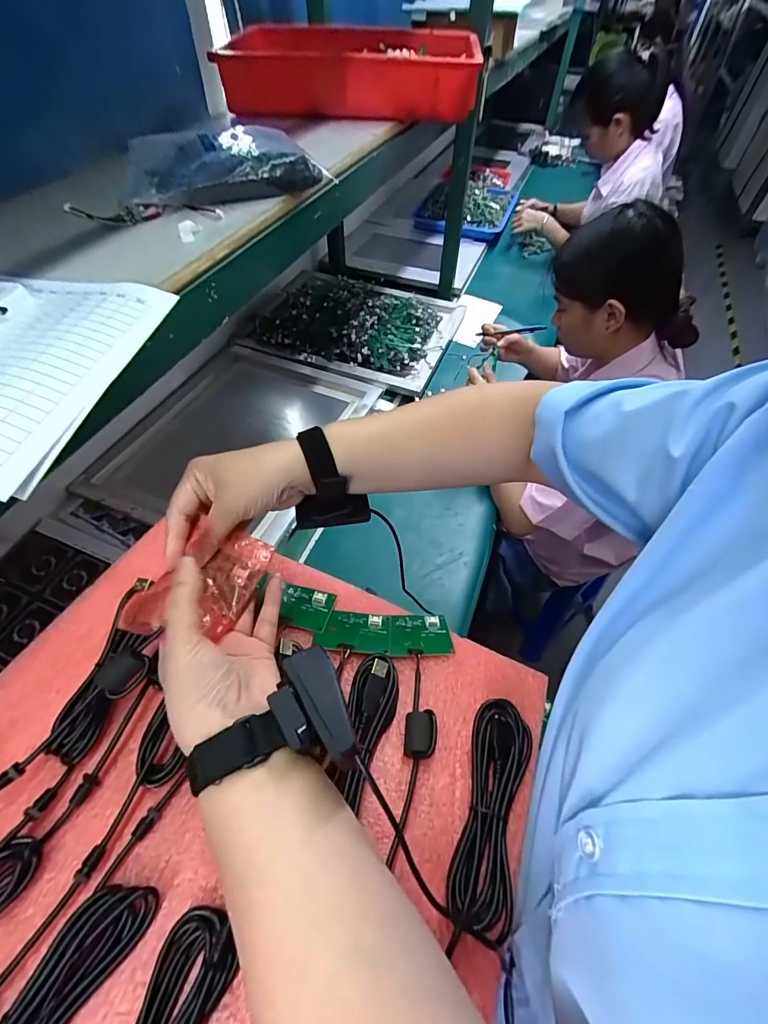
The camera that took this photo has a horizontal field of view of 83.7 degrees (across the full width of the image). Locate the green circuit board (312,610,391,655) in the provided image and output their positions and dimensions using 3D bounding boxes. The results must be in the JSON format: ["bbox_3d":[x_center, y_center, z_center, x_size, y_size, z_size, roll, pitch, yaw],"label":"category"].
[{"bbox_3d":[-0.027,0.110,0.398,0.068,0.005,0.043,9,38,-1],"label":"green circuit board"}]

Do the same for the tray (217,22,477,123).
[{"bbox_3d":[-0.060,-0.769,0.744,0.421,0.077,0.310,4,57,2],"label":"tray"}]

